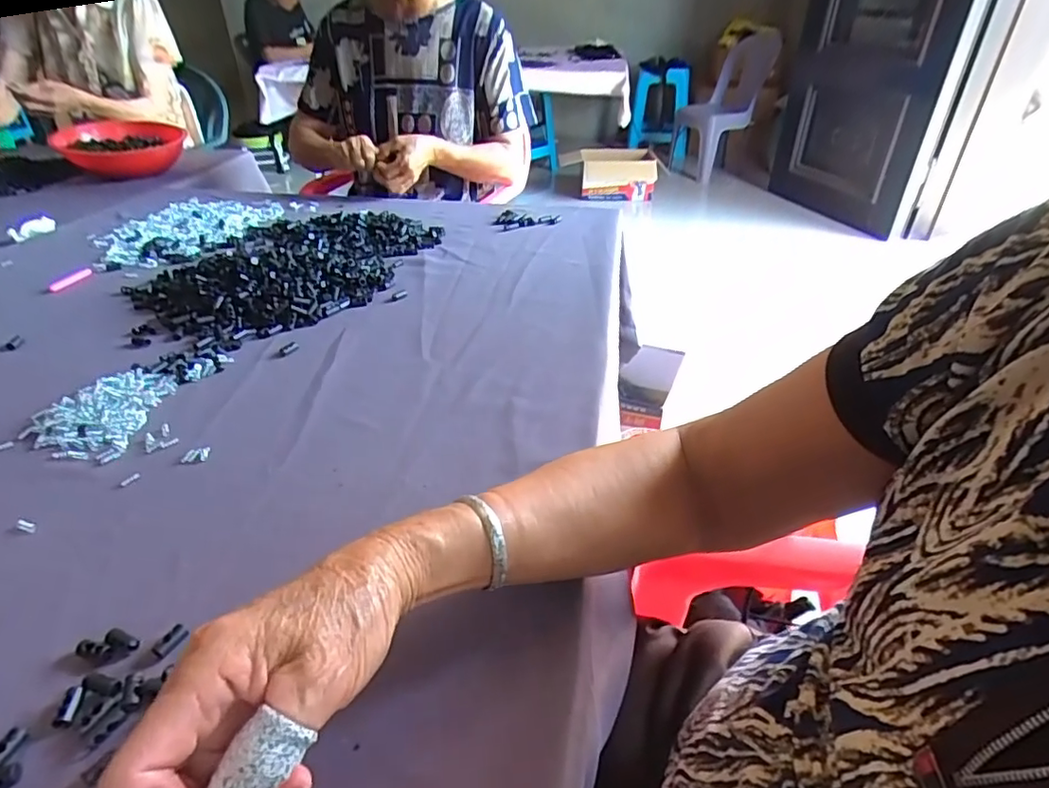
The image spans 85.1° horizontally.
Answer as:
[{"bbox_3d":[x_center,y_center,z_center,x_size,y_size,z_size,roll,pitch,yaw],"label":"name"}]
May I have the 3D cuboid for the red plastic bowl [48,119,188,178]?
[{"bbox_3d":[-0.824,-0.502,1.181,0.227,0.082,0.227,-23,41,-29],"label":"red plastic bowl"}]

